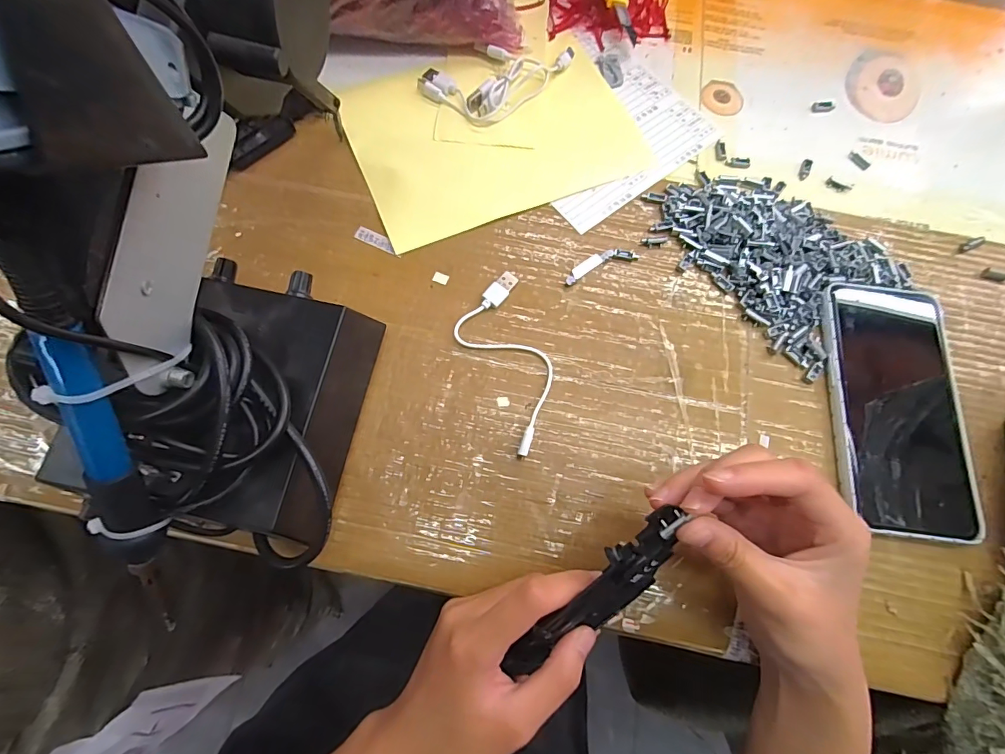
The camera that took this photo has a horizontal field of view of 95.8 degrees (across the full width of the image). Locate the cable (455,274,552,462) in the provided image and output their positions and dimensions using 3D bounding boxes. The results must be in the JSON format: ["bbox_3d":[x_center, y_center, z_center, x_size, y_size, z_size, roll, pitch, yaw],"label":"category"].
[{"bbox_3d":[0.004,-0.011,0.297,0.053,0.008,0.124,-17,73,-8],"label":"cable"}]

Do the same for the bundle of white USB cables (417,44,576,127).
[{"bbox_3d":[-0.004,-0.254,0.373,0.118,0.013,0.077,-43,78,-14],"label":"bundle of white USB cables"}]

